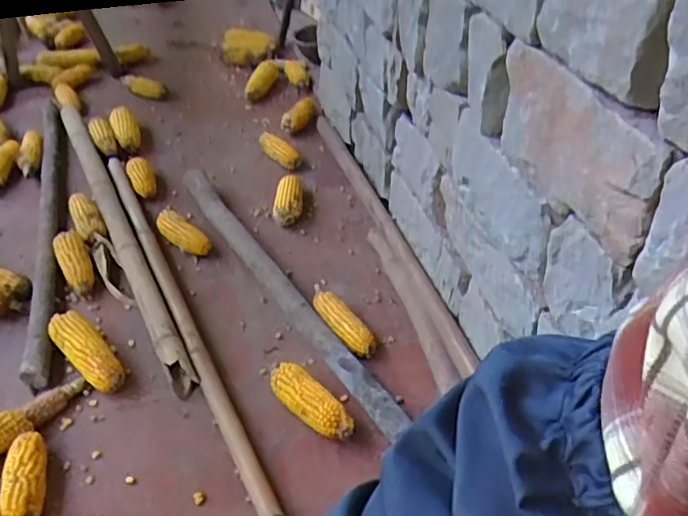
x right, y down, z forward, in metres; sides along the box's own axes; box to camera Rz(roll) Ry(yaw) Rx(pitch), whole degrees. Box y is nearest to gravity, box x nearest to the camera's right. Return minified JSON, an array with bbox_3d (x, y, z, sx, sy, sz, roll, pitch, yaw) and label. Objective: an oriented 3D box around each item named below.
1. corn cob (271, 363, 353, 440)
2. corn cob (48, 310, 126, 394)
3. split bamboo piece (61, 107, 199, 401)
[{"bbox_3d":[-0.054,0.214,0.943,0.161,0.053,0.050,32,47,32],"label":"corn cob"},{"bbox_3d":[-0.426,0.154,1.051,0.188,0.051,0.065,32,47,32],"label":"corn cob"},{"bbox_3d":[-0.488,-0.097,1.334,0.055,0.032,1.022,-17,42,-23],"label":"split bamboo piece"}]

